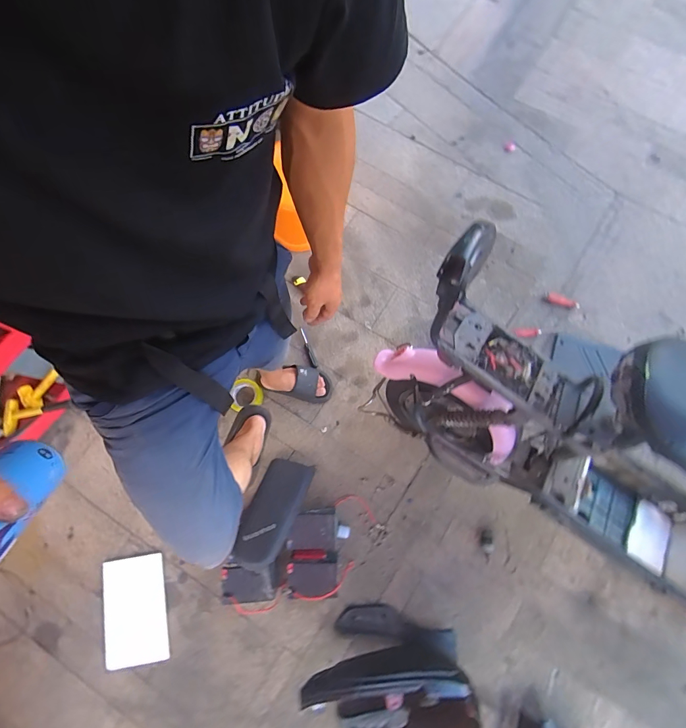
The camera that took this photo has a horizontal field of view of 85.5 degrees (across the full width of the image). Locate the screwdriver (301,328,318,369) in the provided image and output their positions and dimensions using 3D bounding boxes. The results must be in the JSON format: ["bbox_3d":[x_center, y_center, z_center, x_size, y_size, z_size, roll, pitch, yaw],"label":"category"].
[{"bbox_3d":[-0.127,-0.057,1.344,0.020,0.019,0.156,-20,80,-3],"label":"screwdriver"}]

